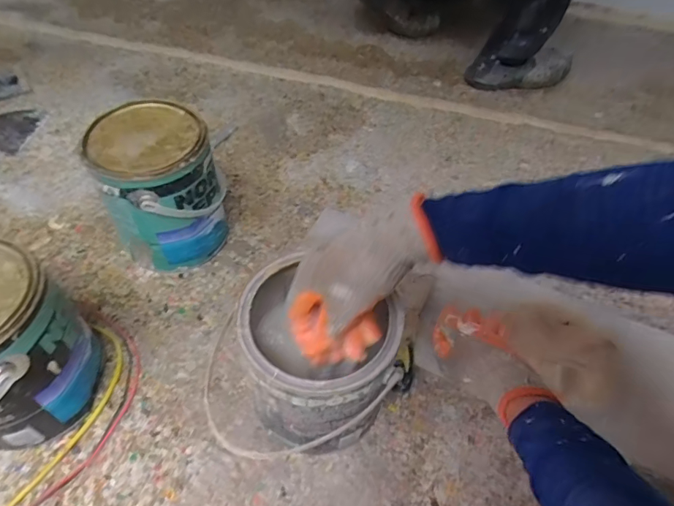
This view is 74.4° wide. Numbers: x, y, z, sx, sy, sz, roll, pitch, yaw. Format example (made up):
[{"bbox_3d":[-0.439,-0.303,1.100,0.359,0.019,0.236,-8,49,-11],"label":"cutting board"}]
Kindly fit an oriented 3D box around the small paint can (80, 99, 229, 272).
[{"bbox_3d":[-0.258,-0.088,0.667,0.148,0.202,0.160,2,50,-2],"label":"small paint can"}]

